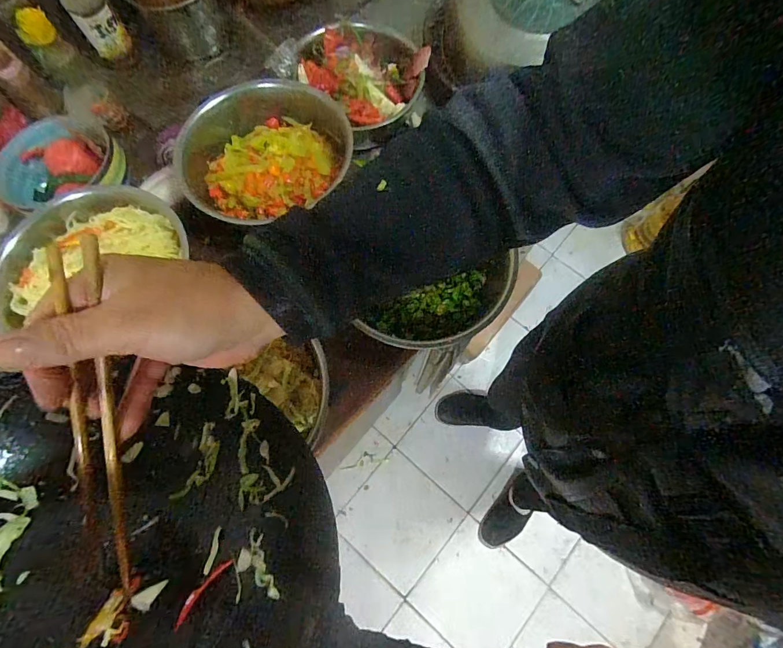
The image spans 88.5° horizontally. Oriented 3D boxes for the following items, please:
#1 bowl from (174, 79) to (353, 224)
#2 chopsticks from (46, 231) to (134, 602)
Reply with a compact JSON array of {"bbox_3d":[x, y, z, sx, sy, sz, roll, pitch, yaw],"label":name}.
[{"bbox_3d":[-0.166,-0.224,0.532,0.223,0.064,0.200,-35,74,-9],"label":"bowl"},{"bbox_3d":[-0.175,0.058,0.238,0.025,0.013,0.213,1,101,2],"label":"chopsticks"}]

